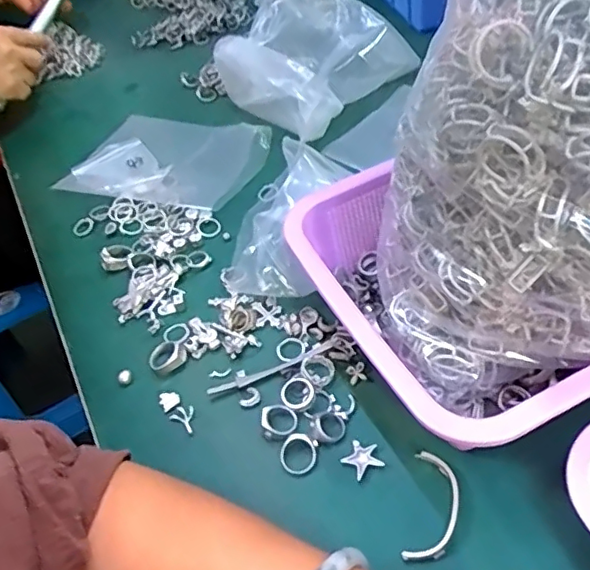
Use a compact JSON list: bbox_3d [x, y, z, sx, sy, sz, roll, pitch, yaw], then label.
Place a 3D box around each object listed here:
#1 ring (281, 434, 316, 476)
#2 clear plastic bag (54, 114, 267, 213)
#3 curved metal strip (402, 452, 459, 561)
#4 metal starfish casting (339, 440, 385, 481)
[{"bbox_3d":[0.002,0.109,0.376,0.023,0.006,0.024,-6,48,7],"label":"ring"},{"bbox_3d":[-0.135,-0.133,0.606,0.194,0.035,0.144,13,52,22],"label":"clear plastic bag"},{"bbox_3d":[0.081,0.130,0.343,0.026,0.005,0.064,7,51,18],"label":"curved metal strip"},{"bbox_3d":[0.042,0.110,0.371,0.023,0.004,0.022,-29,49,-14],"label":"metal starfish casting"}]

